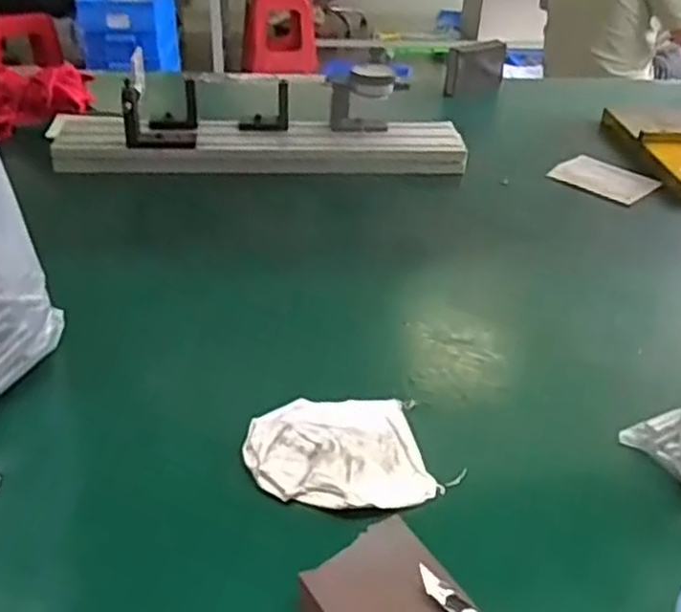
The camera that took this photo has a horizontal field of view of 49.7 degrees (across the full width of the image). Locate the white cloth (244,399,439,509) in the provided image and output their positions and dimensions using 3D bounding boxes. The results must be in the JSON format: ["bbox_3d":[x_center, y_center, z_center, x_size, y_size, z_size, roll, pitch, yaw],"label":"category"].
[{"bbox_3d":[-0.003,0.092,0.479,0.110,0.018,0.101,-9,32,-14],"label":"white cloth"}]

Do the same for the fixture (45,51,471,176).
[{"bbox_3d":[-0.096,-0.215,0.877,0.484,0.112,0.092,-3,32,-5],"label":"fixture"}]

